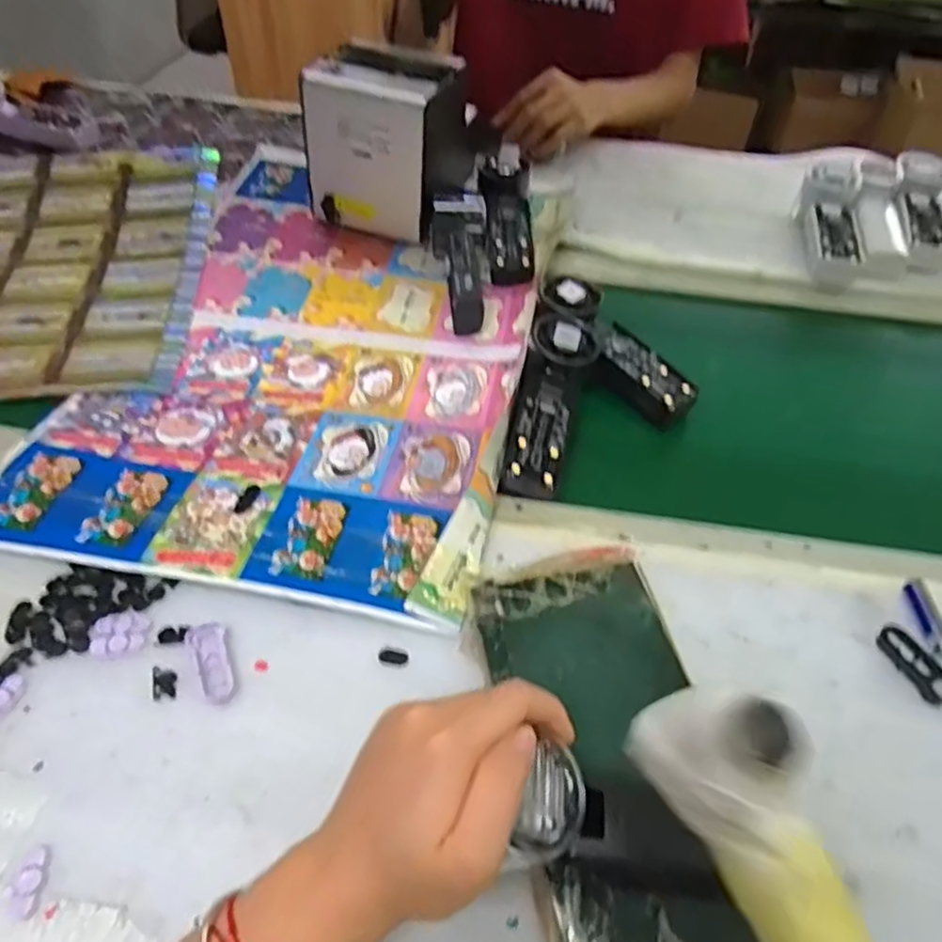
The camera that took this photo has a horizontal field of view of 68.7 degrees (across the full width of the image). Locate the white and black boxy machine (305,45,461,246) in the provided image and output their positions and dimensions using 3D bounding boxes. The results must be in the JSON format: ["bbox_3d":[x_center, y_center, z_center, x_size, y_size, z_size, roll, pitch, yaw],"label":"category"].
[{"bbox_3d":[-0.085,-0.337,0.716,0.128,0.154,0.136,14,48,8],"label":"white and black boxy machine"}]

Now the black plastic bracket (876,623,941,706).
[{"bbox_3d":[0.269,0.115,0.415,0.026,0.006,0.050,-17,51,-19],"label":"black plastic bracket"}]

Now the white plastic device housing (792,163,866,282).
[{"bbox_3d":[0.385,-0.267,0.735,0.057,0.051,0.174,11,48,7],"label":"white plastic device housing"}]

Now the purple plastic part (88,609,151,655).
[{"bbox_3d":[-0.207,0.094,0.407,0.030,0.004,0.028,2,48,-2],"label":"purple plastic part"}]

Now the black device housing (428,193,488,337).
[{"bbox_3d":[-0.011,-0.214,0.680,0.057,0.054,0.192,-1,48,-6],"label":"black device housing"}]

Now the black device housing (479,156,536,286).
[{"bbox_3d":[0.038,-0.261,0.707,0.048,0.023,0.159,0,63,-5],"label":"black device housing"}]

